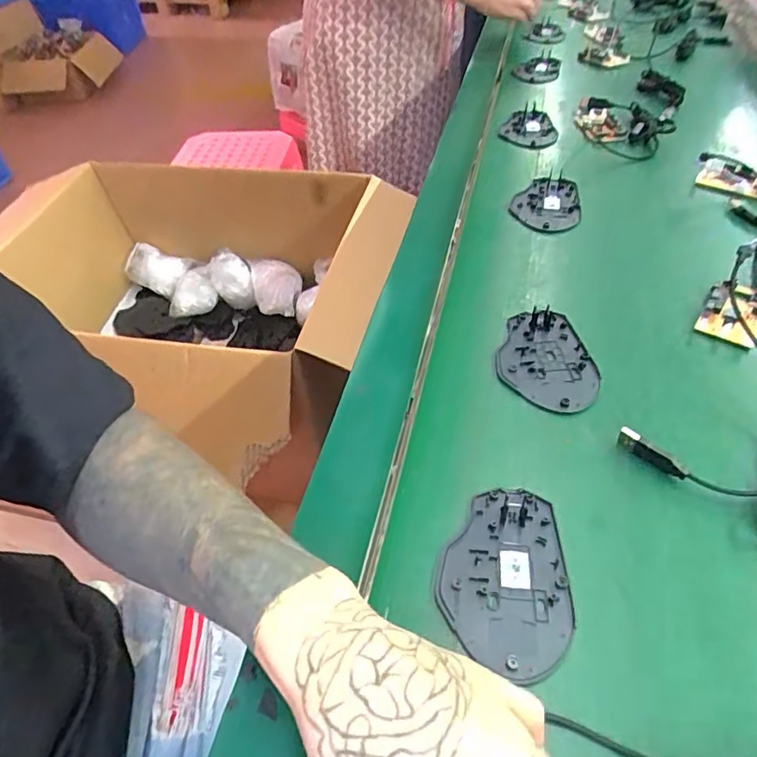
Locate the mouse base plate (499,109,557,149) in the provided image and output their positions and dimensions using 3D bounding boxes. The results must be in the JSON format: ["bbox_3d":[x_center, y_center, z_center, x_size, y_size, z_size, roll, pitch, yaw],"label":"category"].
[{"bbox_3d":[0.212,-0.346,0.759,0.073,0.012,0.110,15,50,18],"label":"mouse base plate"}]

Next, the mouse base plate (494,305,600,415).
[{"bbox_3d":[0.131,-0.015,0.439,0.072,0.007,0.108,-5,47,-4],"label":"mouse base plate"}]

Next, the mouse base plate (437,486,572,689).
[{"bbox_3d":[0.073,0.112,0.318,0.071,0.004,0.106,4,47,5],"label":"mouse base plate"}]

